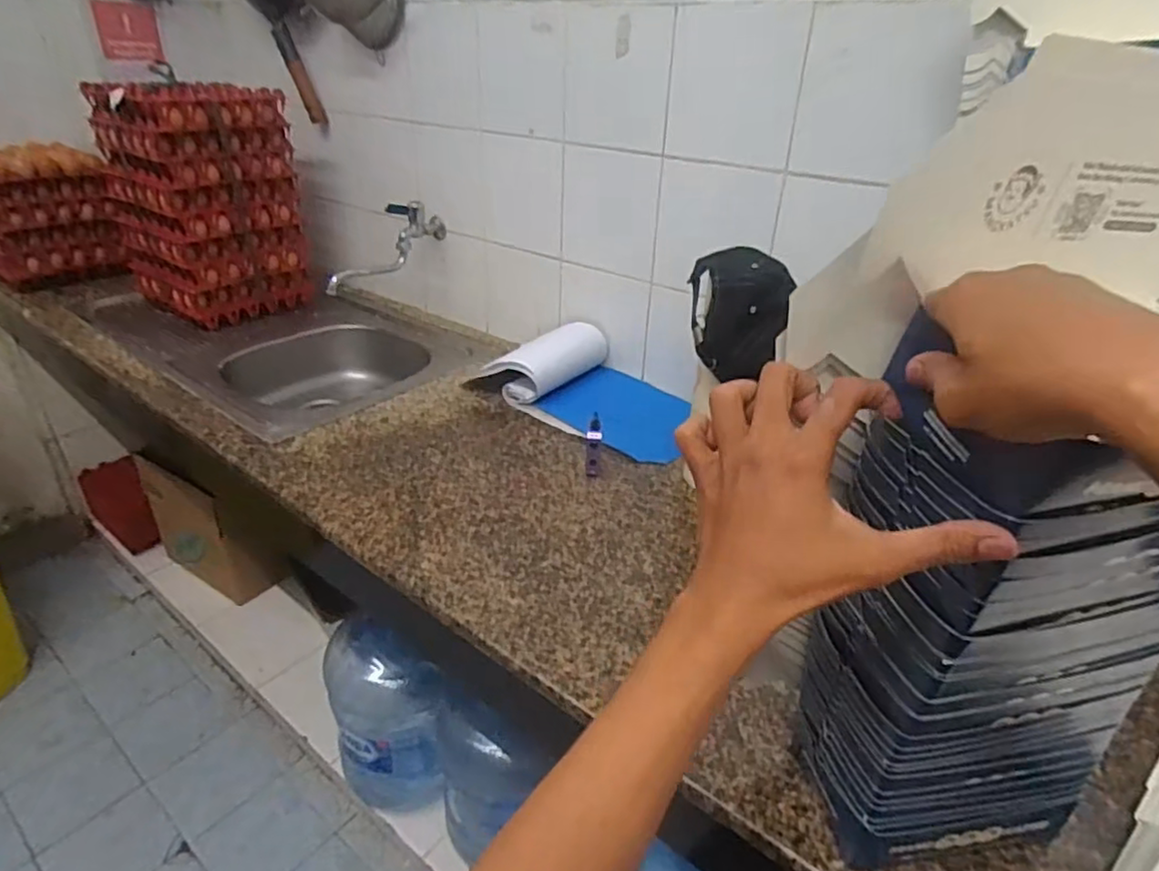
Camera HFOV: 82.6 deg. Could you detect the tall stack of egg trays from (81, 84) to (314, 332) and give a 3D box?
[{"bbox_3d":[-0.777,-0.488,1.381,0.249,0.422,0.280,21,35,29],"label":"tall stack of egg trays"}]

